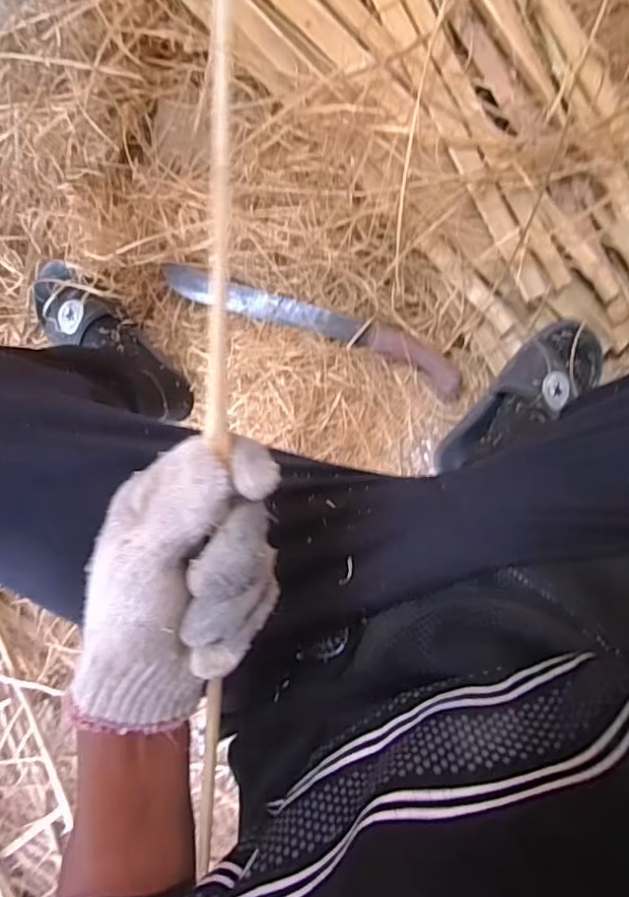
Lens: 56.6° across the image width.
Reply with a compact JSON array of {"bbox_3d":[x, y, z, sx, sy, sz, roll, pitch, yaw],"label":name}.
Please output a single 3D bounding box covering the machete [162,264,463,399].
[{"bbox_3d":[0.001,-0.161,0.760,0.408,0.043,0.052,20,88,3],"label":"machete"}]

